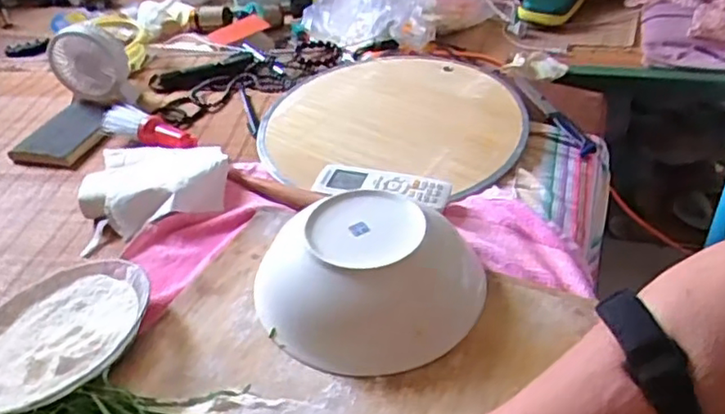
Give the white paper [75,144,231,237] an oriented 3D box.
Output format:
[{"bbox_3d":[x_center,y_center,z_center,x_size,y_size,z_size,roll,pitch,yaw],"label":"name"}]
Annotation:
[{"bbox_3d":[-0.245,-0.025,0.764,0.174,0.046,0.138,-17,38,-14],"label":"white paper"}]

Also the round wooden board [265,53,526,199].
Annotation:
[{"bbox_3d":[0.052,-0.131,0.876,0.326,0.029,0.326,7,39,17],"label":"round wooden board"}]

